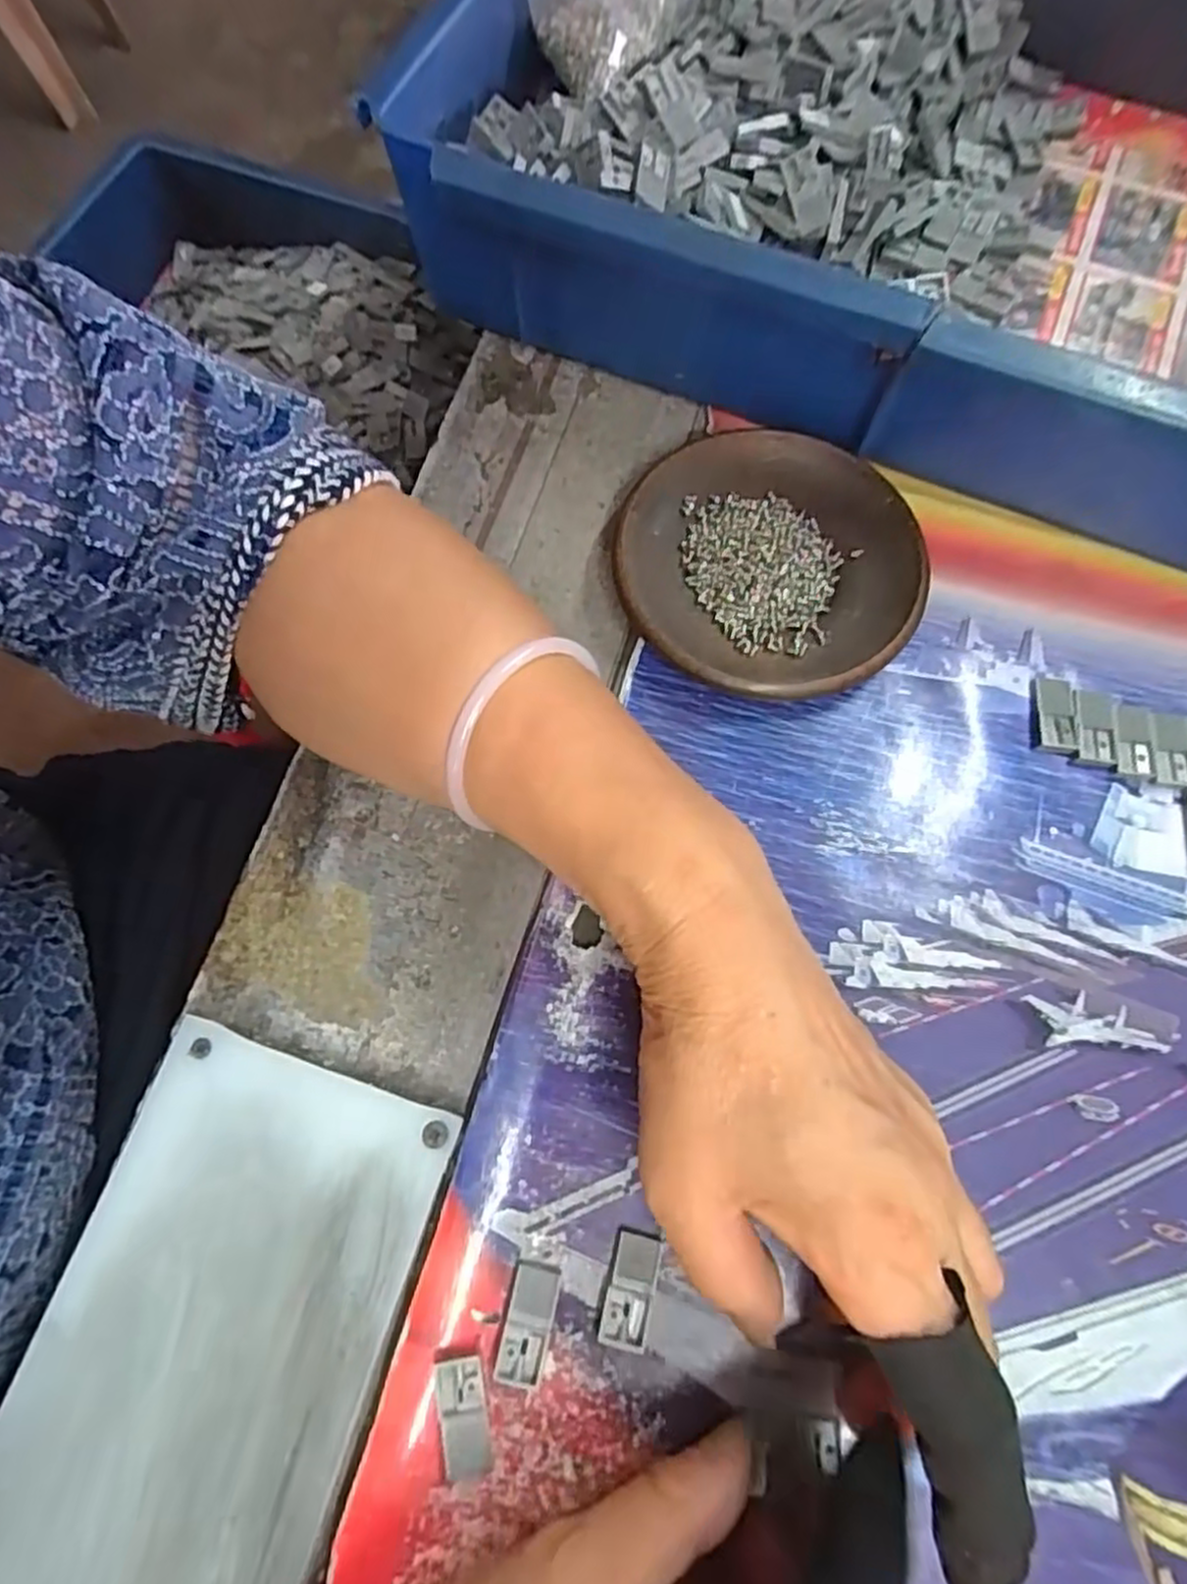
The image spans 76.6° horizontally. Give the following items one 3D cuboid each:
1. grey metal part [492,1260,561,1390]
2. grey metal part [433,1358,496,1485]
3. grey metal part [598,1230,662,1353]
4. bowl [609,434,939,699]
[{"bbox_3d":[-0.019,0.152,0.215,0.013,0.005,0.029,13,73,4],"label":"grey metal part"},{"bbox_3d":[-0.036,0.173,0.208,0.013,0.004,0.029,-11,72,-4],"label":"grey metal part"},{"bbox_3d":[0.011,0.145,0.219,0.014,0.004,0.029,14,73,4],"label":"grey metal part"},{"bbox_3d":[0.066,-0.085,0.286,0.108,0.019,0.109,0,72,0],"label":"bowl"}]

